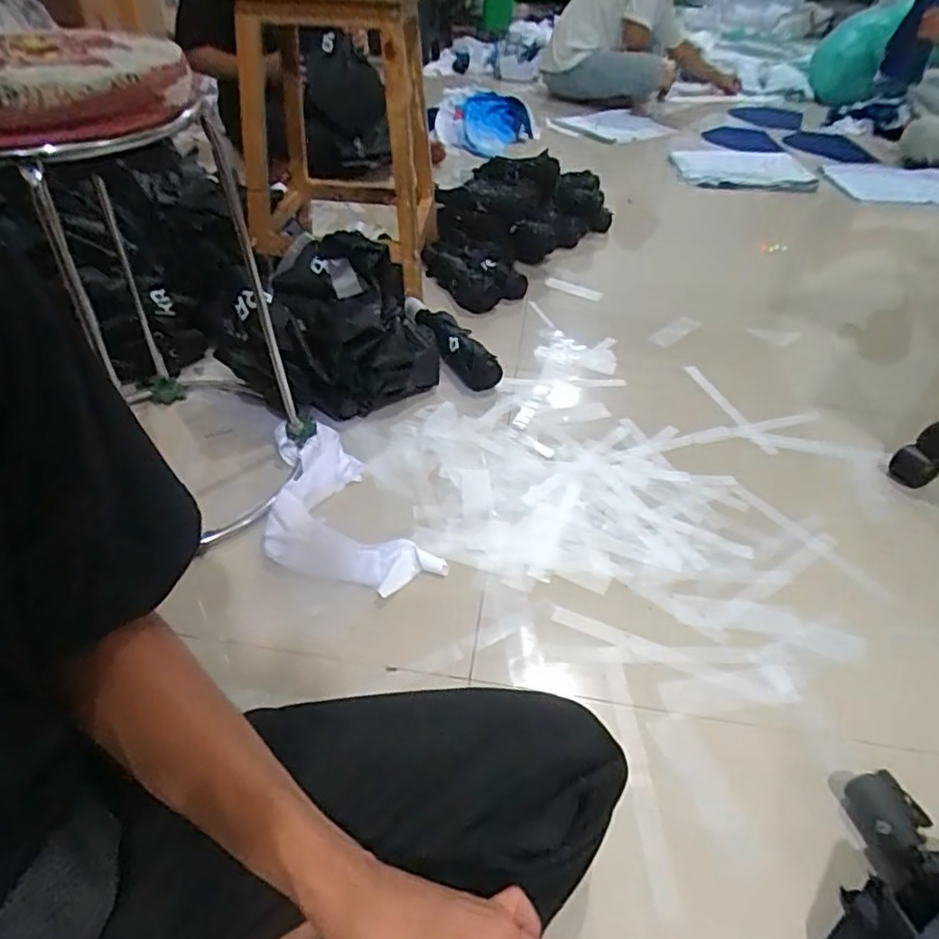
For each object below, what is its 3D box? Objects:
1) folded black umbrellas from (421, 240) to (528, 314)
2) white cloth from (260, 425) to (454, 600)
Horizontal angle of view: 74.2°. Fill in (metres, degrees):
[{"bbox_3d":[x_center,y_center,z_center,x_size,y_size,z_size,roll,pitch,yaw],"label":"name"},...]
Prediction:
[{"bbox_3d":[0.003,-0.417,1.320,0.132,0.070,0.264,-25,50,-27],"label":"folded black umbrellas"},{"bbox_3d":[-0.190,0.052,0.801,0.167,0.021,0.318,-25,50,-27],"label":"white cloth"}]

